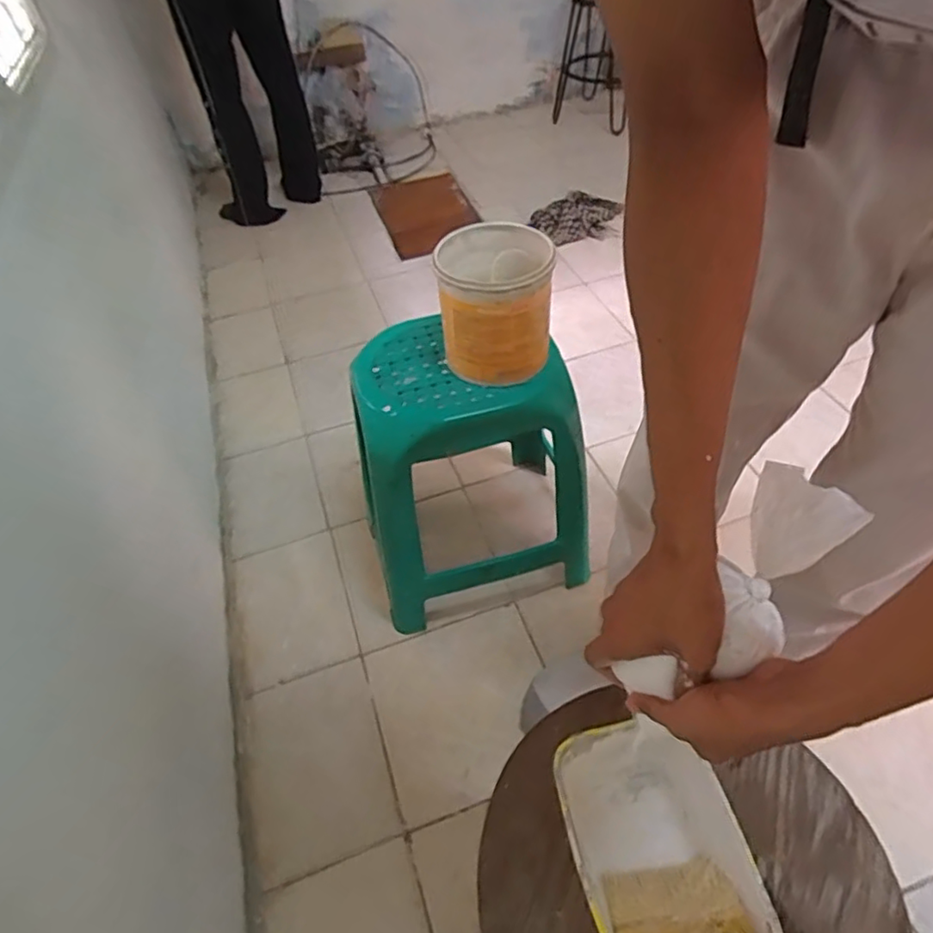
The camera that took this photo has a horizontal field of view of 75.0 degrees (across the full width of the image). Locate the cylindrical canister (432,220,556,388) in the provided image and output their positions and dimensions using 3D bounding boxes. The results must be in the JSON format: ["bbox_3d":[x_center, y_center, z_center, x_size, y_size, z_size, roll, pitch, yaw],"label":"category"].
[{"bbox_3d":[0.040,-0.219,0.834,0.141,0.146,0.180,-4,49,3],"label":"cylindrical canister"}]

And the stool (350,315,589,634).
[{"bbox_3d":[-0.007,0.009,1.049,0.354,0.446,0.293,-16,49,-7],"label":"stool"}]

